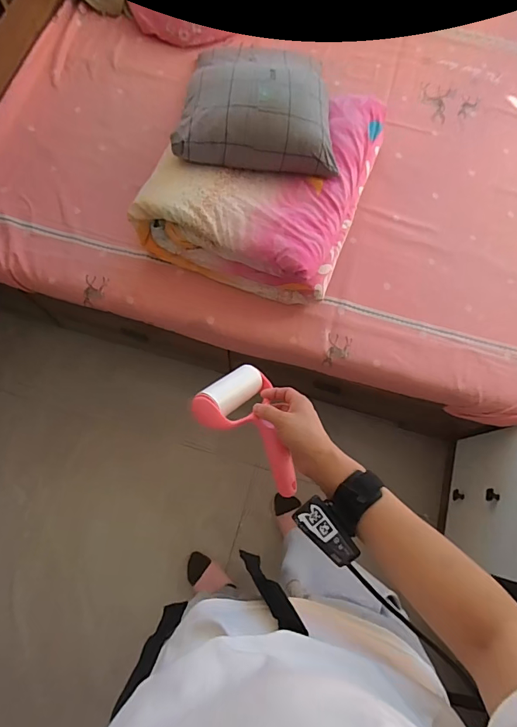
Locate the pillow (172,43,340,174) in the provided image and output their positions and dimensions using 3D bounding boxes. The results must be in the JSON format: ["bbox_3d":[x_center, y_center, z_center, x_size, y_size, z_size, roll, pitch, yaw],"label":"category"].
[{"bbox_3d":[-0.003,-0.574,0.929,0.348,0.095,0.275,2,72,-1],"label":"pillow"}]

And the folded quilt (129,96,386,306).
[{"bbox_3d":[0.023,-0.467,1.029,0.467,0.178,0.548,21,73,5],"label":"folded quilt"}]

